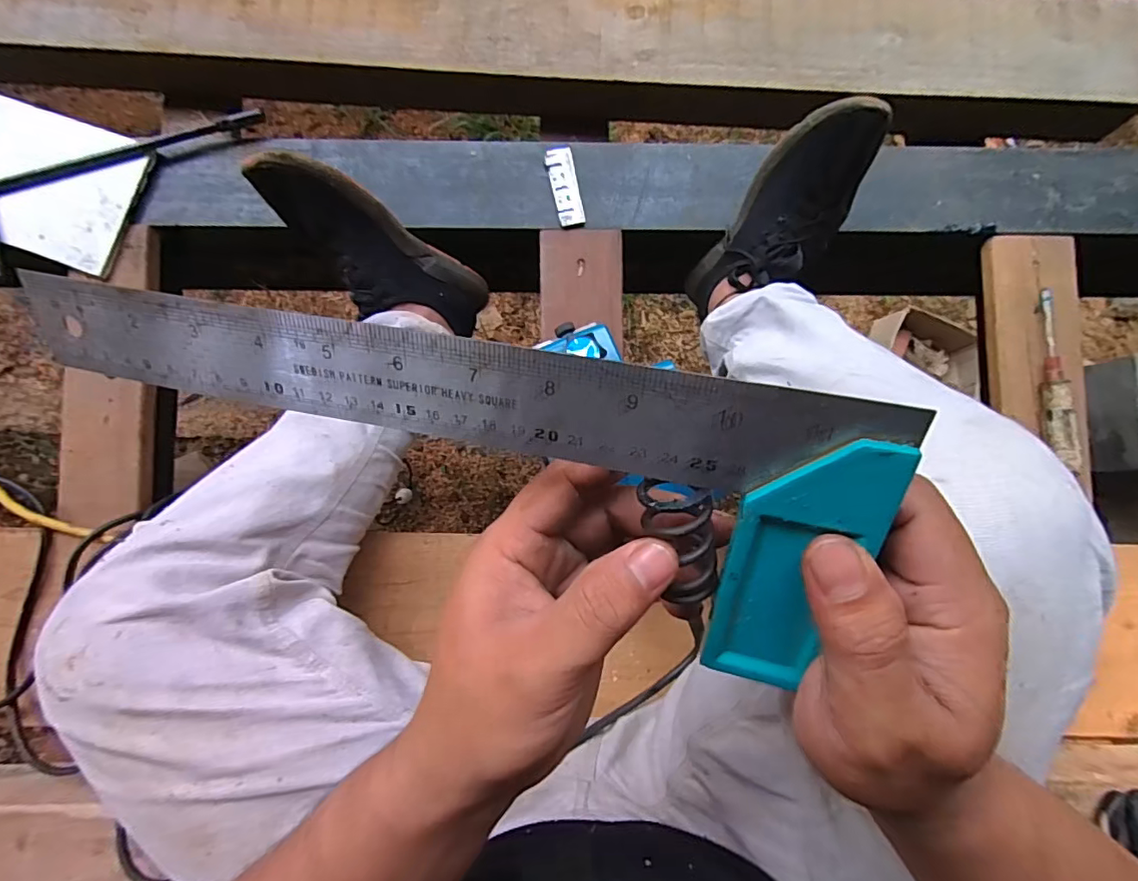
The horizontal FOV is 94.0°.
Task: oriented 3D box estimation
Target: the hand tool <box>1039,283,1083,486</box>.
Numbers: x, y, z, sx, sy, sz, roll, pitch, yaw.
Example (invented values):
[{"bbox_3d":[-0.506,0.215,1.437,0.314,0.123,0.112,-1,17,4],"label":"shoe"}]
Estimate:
[{"bbox_3d":[0.509,-0.061,0.554,0.024,0.019,0.193,-2,86,-1],"label":"hand tool"}]

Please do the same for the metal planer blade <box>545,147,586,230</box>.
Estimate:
[{"bbox_3d":[-0.004,-0.276,0.577,0.029,0.004,0.091,-11,86,-2],"label":"metal planer blade"}]

